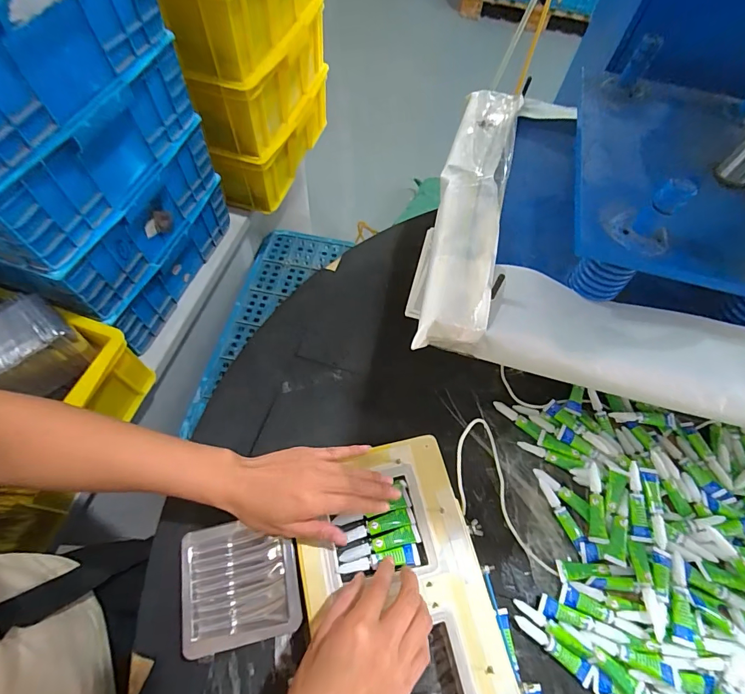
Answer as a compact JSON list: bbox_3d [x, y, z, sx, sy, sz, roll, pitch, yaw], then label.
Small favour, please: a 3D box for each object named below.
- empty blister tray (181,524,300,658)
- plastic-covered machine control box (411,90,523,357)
[{"bbox_3d":[-0.128,0.226,0.385,0.107,0.012,0.103,-10,60,-7],"label":"empty blister tray"},{"bbox_3d":[0.117,-0.180,0.466,0.070,0.051,0.396,14,63,3],"label":"plastic-covered machine control box"}]

